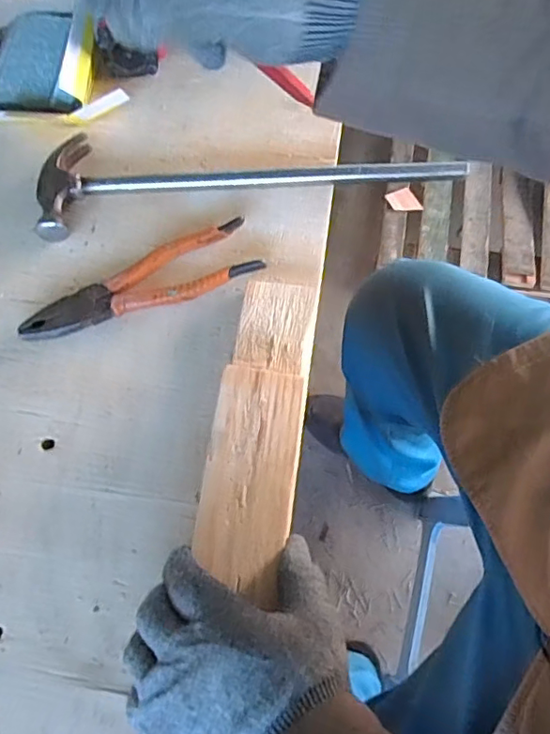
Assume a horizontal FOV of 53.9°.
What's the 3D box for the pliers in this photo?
[{"bbox_3d":[-0.109,-0.064,0.437,0.193,0.017,0.051,-24,71,-6],"label":"pliers"}]

